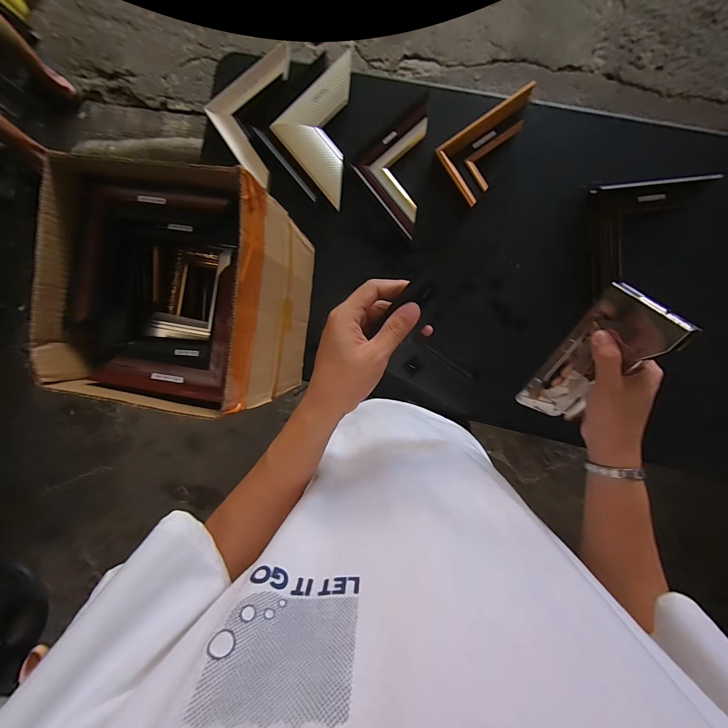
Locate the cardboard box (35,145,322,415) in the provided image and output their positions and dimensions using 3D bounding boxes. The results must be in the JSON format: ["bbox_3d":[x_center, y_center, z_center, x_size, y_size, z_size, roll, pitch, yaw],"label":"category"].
[{"bbox_3d":[-0.249,-0.098,0.487,0.262,0.231,0.285,5,96,4],"label":"cardboard box"}]

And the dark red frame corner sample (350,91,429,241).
[{"bbox_3d":[0.045,-0.364,0.607,0.127,0.028,0.254,7,96,4],"label":"dark red frame corner sample"}]

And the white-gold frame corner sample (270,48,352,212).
[{"bbox_3d":[-0.100,-0.438,0.601,0.132,0.020,0.259,5,96,4],"label":"white-gold frame corner sample"}]

